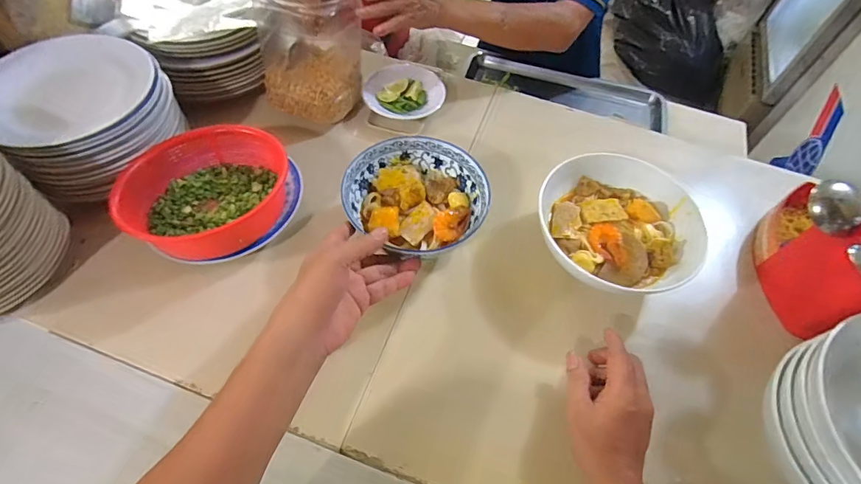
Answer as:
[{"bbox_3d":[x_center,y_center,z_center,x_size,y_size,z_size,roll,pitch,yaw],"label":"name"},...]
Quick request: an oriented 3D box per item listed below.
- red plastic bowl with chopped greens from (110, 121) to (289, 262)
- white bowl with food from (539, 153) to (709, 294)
[{"bbox_3d":[-0.274,-0.059,0.549,0.190,0.088,0.184,1,60,-2],"label":"red plastic bowl with chopped greens"},{"bbox_3d":[0.232,-0.019,0.563,0.189,0.070,0.188,1,60,-2],"label":"white bowl with food"}]

